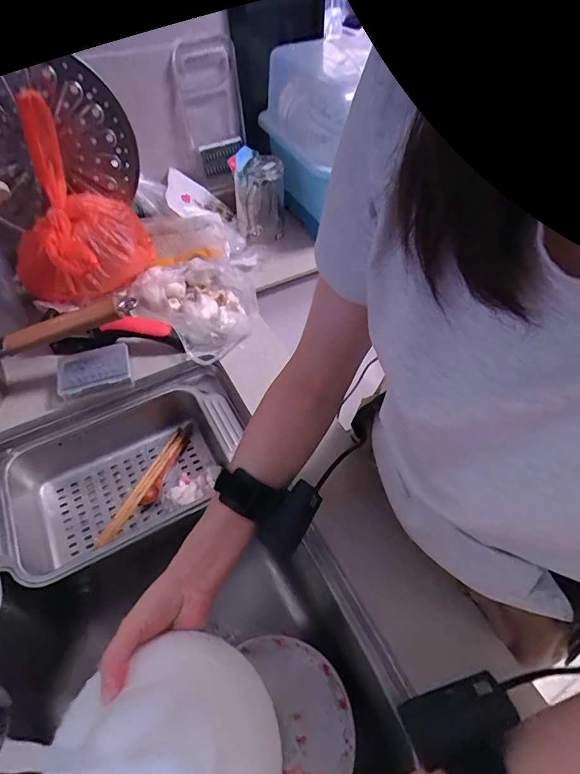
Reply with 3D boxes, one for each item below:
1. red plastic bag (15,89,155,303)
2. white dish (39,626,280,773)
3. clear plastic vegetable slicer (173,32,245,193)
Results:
[{"bbox_3d":[-0.312,-0.246,0.599,0.150,0.235,0.185,5,52,4],"label":"red plastic bag"},{"bbox_3d":[-0.093,0.271,0.291,0.167,0.054,0.163,0,51,0],"label":"white dish"},{"bbox_3d":[-0.133,-0.480,0.757,0.102,0.230,0.022,-26,44,-18],"label":"clear plastic vegetable slicer"}]

